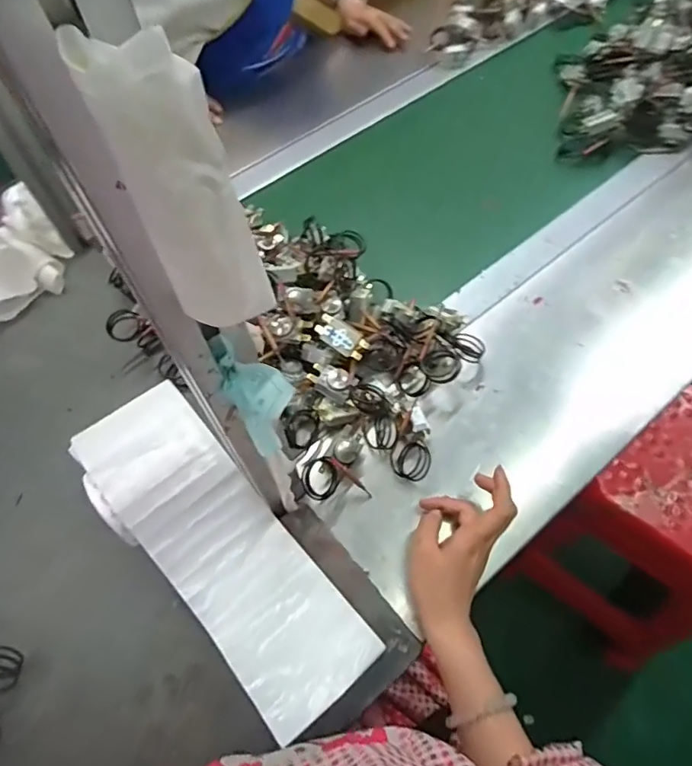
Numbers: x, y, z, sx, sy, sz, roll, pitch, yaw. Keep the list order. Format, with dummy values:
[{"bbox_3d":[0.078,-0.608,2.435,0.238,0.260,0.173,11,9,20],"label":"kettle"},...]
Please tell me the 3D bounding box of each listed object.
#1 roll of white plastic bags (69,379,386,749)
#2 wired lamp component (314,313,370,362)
[{"bbox_3d":[-0.120,0.146,0.472,0.116,0.062,0.331,-39,65,-17],"label":"roll of white plastic bags"},{"bbox_3d":[-0.005,-0.049,0.560,0.059,0.007,0.029,32,93,-2],"label":"wired lamp component"}]

